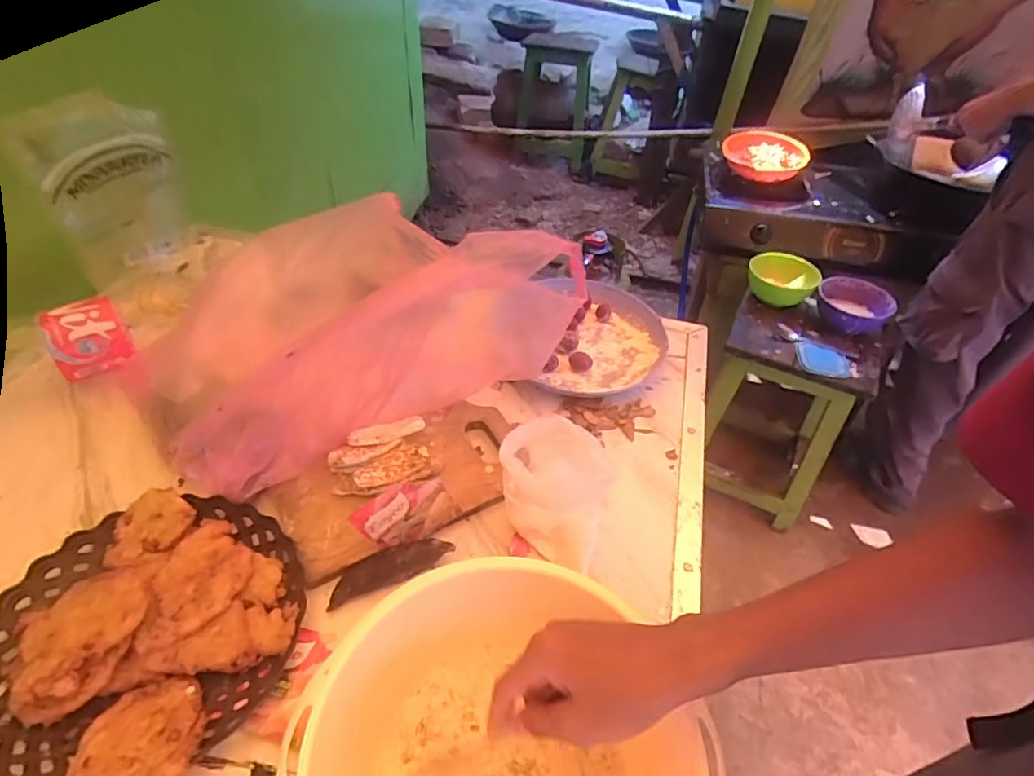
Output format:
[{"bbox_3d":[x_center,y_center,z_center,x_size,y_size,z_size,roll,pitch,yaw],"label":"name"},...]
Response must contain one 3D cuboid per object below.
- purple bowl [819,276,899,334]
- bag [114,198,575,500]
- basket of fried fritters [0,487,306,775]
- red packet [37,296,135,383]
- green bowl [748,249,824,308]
[{"bbox_3d":[0.748,-0.185,1.284,0.173,0.067,0.154,-32,55,-32],"label":"purple bowl"},{"bbox_3d":[-0.181,-0.090,0.622,0.425,0.201,0.258,-19,49,-23],"label":"bag"},{"bbox_3d":[-0.294,0.179,0.450,0.221,0.051,0.223,3,44,-3],"label":"basket of fried fritters"},{"bbox_3d":[-0.458,-0.054,0.612,0.069,0.075,0.014,-25,17,-26],"label":"red packet"},{"bbox_3d":[0.611,-0.255,1.318,0.146,0.082,0.149,3,44,-3],"label":"green bowl"}]

